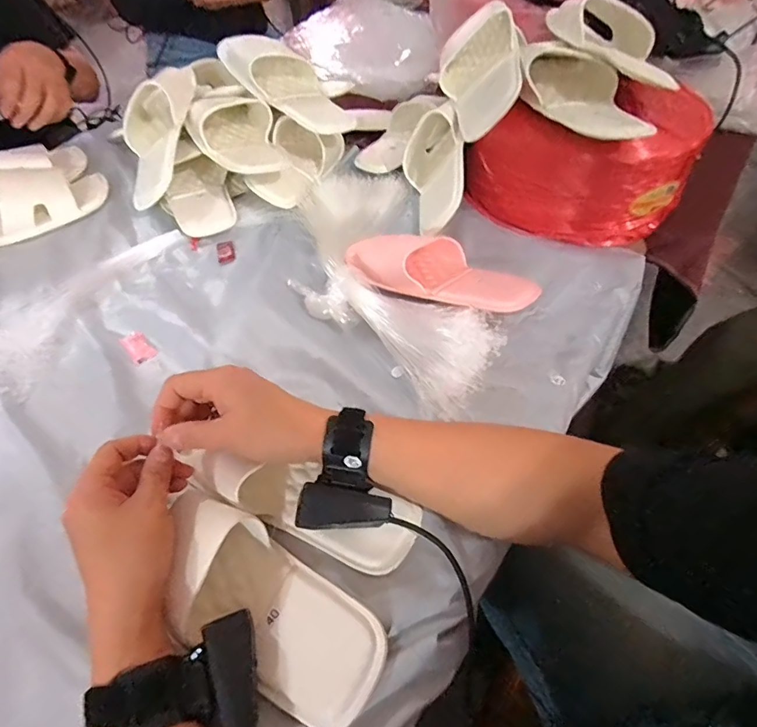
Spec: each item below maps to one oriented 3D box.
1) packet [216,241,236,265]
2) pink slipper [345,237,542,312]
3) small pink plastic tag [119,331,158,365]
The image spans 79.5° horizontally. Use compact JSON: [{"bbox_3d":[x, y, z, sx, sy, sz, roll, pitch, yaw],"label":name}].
[{"bbox_3d":[-0.204,-0.150,0.611,0.023,0.006,0.039,-16,54,-8],"label":"packet"},{"bbox_3d":[0.070,-0.108,0.531,0.223,0.048,0.105,23,58,19],"label":"pink slipper"},{"bbox_3d":[-0.268,-0.019,0.508,0.025,0.004,0.050,-39,60,-23],"label":"small pink plastic tag"}]

